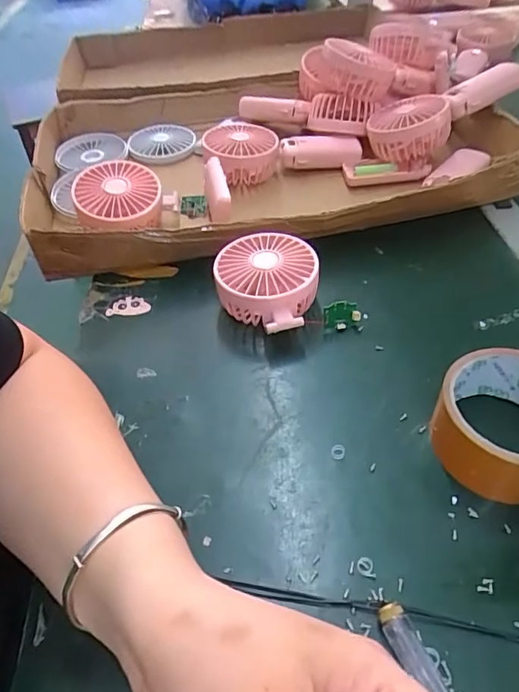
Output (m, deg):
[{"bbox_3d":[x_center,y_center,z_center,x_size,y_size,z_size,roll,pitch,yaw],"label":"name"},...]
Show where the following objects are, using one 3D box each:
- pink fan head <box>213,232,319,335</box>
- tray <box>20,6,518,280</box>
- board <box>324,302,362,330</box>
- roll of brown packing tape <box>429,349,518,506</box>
[{"bbox_3d":[0.009,-0.052,0.432,0.087,0.052,0.083,-3,47,3],"label":"pink fan head"},{"bbox_3d":[0.021,-0.241,0.573,0.529,0.114,0.338,-14,47,-7],"label":"tray"},{"bbox_3d":[0.069,-0.025,0.418,0.031,0.022,0.004,0,14,-11],"label":"board"},{"bbox_3d":[0.159,0.049,0.323,0.090,0.048,0.089,-31,51,-21],"label":"roll of brown packing tape"}]

